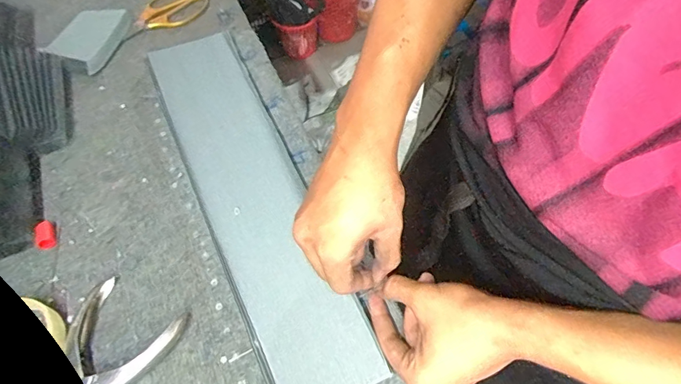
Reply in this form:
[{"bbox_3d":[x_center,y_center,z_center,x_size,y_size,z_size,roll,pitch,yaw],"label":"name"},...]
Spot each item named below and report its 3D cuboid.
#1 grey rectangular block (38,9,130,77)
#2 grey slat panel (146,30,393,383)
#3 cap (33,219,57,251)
[{"bbox_3d":[-0.361,-0.223,0.621,0.094,0.024,0.110,13,58,11],"label":"grey rectangular block"},{"bbox_3d":[-0.108,-0.014,0.488,0.109,0.023,0.497,-22,58,-12],"label":"grey slat panel"},{"bbox_3d":[-0.317,0.047,0.463,0.017,0.014,0.031,-24,59,-13],"label":"cap"}]

